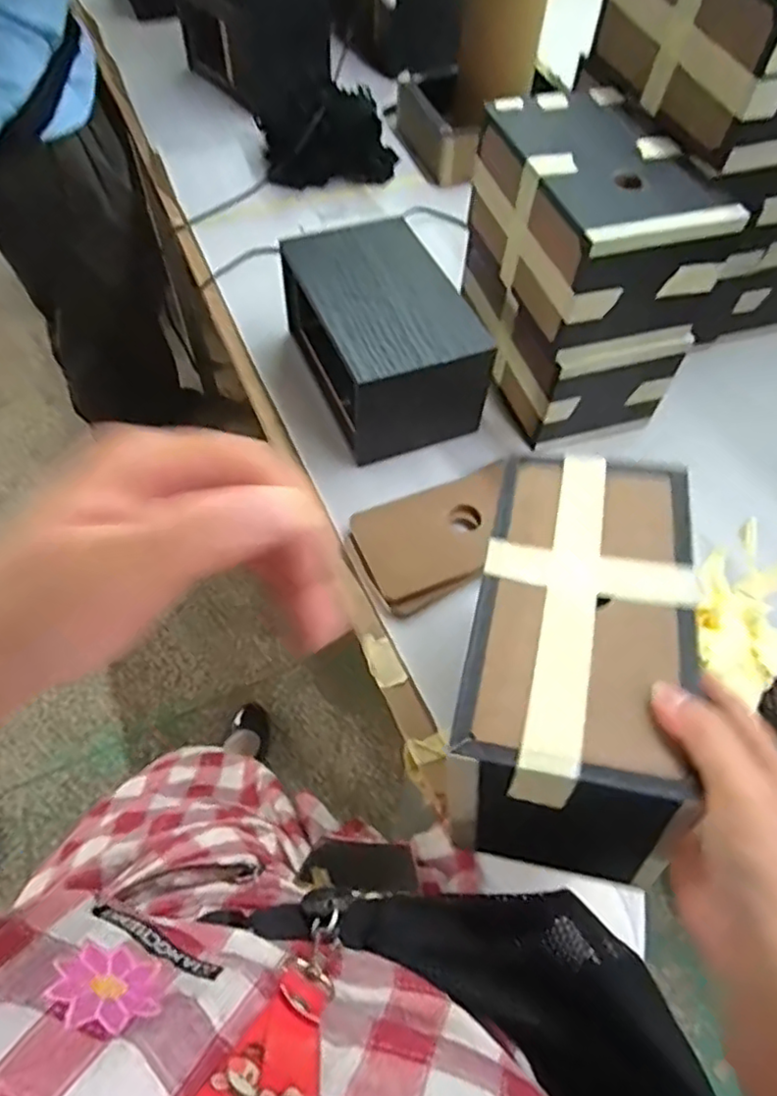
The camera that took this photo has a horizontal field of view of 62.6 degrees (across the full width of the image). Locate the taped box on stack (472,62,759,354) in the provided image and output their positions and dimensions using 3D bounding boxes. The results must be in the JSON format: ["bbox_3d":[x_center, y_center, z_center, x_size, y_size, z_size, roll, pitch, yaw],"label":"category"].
[{"bbox_3d":[0.174,-0.300,0.567,0.138,0.104,0.228,-14,61,-11],"label":"taped box on stack"}]

